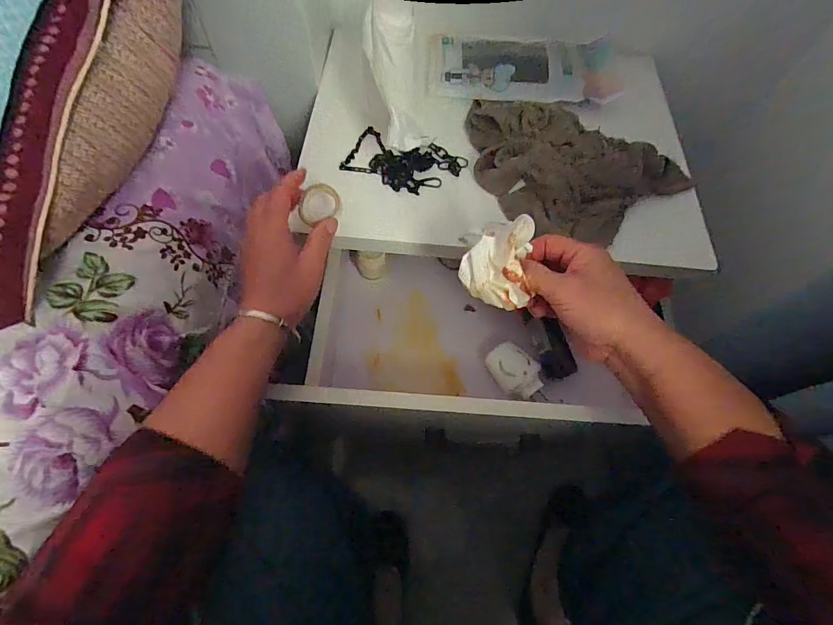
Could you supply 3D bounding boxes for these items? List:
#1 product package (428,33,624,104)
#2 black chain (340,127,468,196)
[{"bbox_3d":[0.140,-0.325,0.542,0.245,0.028,0.119,5,63,-1],"label":"product package"},{"bbox_3d":[-0.014,-0.174,0.476,0.126,0.009,0.078,21,64,7],"label":"black chain"}]

